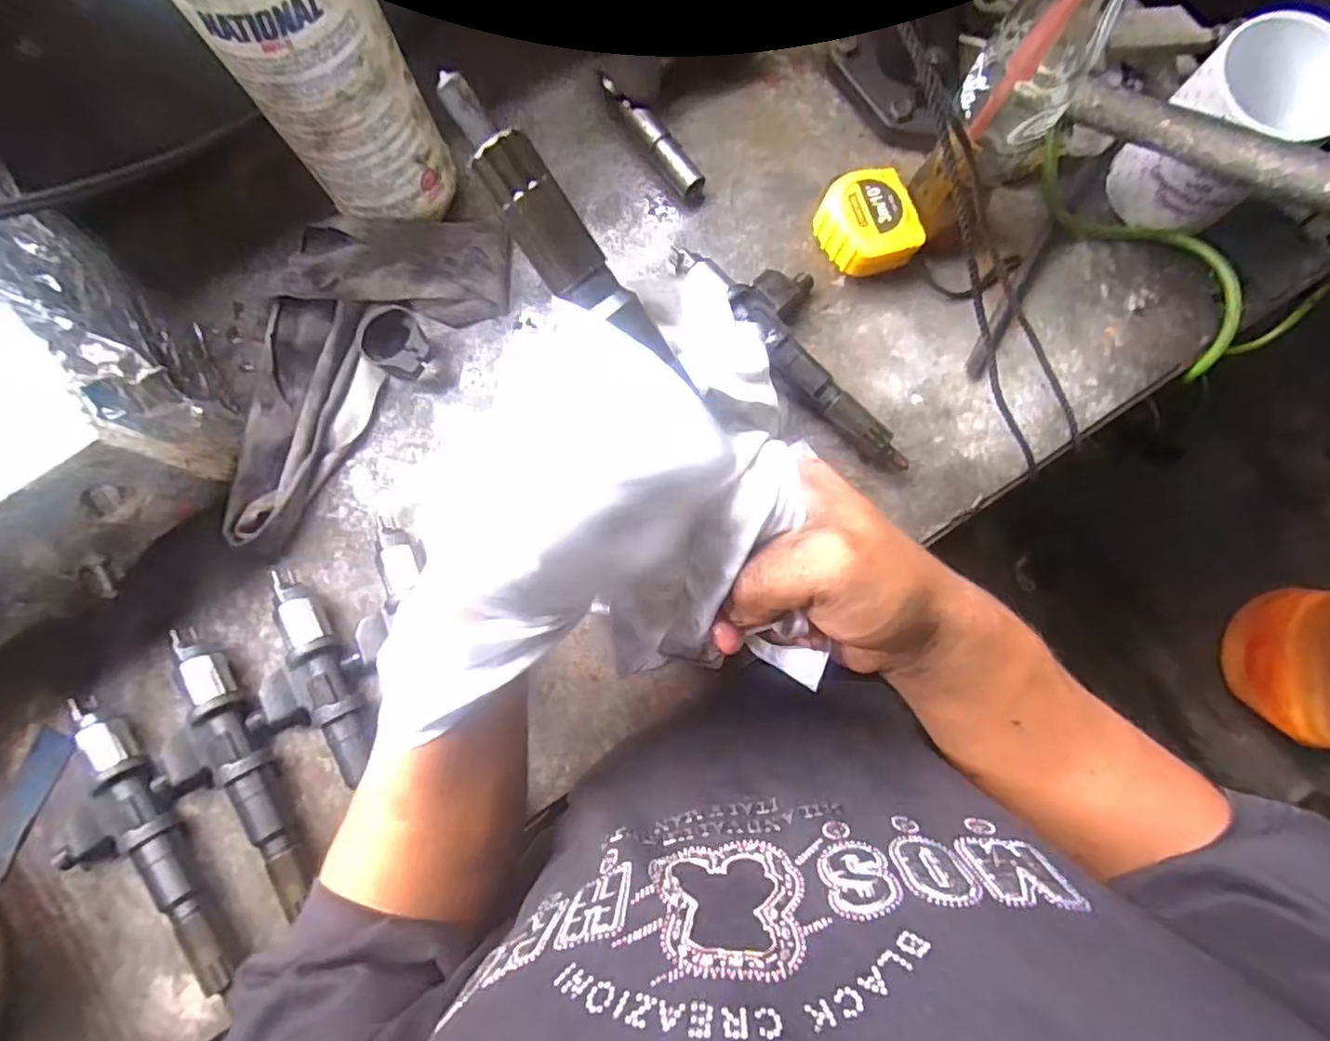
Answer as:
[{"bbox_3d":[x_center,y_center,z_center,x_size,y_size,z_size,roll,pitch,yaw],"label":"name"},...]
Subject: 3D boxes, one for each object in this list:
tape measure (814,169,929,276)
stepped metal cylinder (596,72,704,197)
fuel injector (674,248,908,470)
[{"bbox_3d":[0.137,-0.200,0.424,0.058,0.038,0.062,-25,84,-3],"label":"tape measure"},{"bbox_3d":[-0.008,-0.275,0.444,0.022,0.022,0.102,-35,84,-4],"label":"stepped metal cylinder"},{"bbox_3d":[0.096,-0.121,0.416,0.062,0.031,0.199,-43,85,-5],"label":"fuel injector"}]

